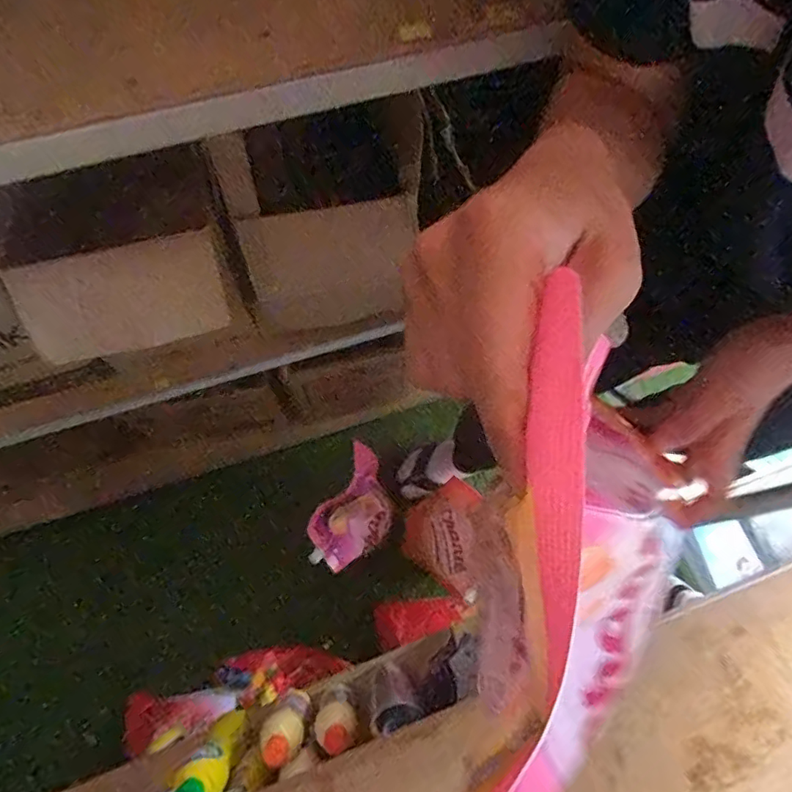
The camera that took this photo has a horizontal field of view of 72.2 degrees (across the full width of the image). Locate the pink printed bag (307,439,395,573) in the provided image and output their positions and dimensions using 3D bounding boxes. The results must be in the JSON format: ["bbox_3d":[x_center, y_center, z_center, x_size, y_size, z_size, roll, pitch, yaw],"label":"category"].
[{"bbox_3d":[-0.064,0.215,0.977,0.050,0.198,0.205,6,62,41],"label":"pink printed bag"}]

